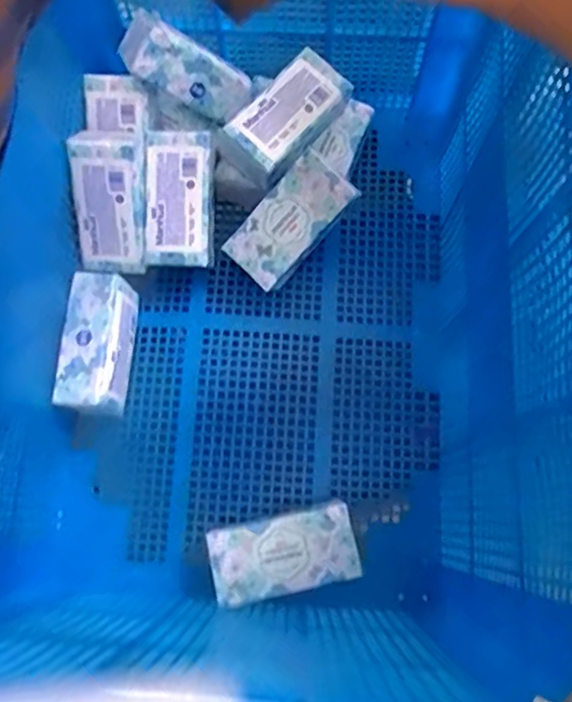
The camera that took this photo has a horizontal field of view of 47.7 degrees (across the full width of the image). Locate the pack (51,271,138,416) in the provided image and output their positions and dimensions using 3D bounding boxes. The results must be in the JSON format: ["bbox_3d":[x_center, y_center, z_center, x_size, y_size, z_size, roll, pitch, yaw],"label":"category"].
[{"bbox_3d":[-0.251,-0.008,0.865,0.081,0.083,0.180,6,79,0],"label":"pack"}]

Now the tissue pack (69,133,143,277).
[{"bbox_3d":[-0.237,-0.194,0.859,0.095,0.044,0.178,2,117,-1],"label":"tissue pack"}]

